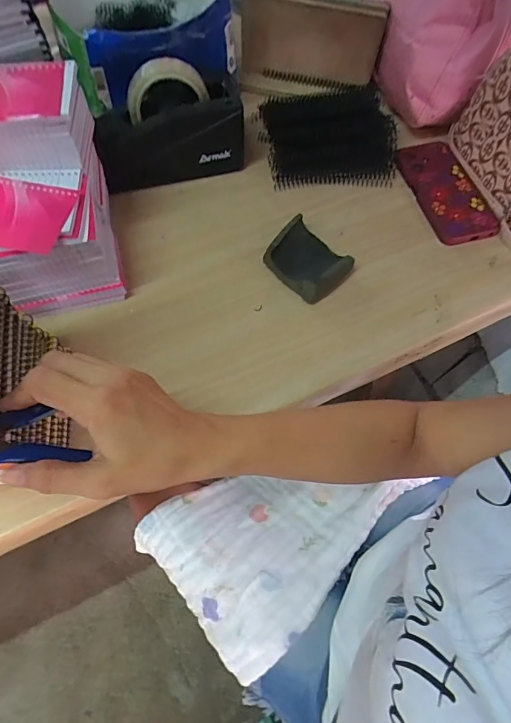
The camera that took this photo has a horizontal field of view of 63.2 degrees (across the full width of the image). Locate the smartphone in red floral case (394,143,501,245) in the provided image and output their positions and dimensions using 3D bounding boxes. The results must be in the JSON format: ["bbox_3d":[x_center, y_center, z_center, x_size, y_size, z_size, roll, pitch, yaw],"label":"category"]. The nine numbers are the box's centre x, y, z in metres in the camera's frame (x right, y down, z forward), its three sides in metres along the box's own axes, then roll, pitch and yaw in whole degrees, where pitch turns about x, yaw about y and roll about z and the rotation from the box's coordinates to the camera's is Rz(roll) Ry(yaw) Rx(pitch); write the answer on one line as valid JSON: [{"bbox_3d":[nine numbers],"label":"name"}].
[{"bbox_3d":[0.253,-0.230,0.548,0.087,0.007,0.169,-12,67,-8],"label":"smartphone in red floral case"}]

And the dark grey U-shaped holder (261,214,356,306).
[{"bbox_3d":[0.061,-0.119,0.492,0.074,0.030,0.092,-41,74,-18],"label":"dark grey U-shaped holder"}]

